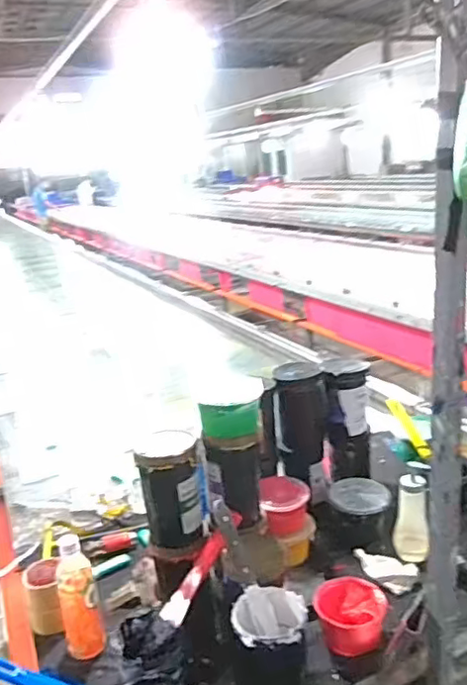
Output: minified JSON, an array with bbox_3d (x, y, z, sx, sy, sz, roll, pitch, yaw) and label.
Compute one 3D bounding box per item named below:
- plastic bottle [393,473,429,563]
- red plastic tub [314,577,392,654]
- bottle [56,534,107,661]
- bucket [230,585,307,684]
[{"bbox_3d":[0.342,0.341,1.149,0.059,0.166,0.063,-1,17,15],"label":"plastic bottle"},{"bbox_3d":[0.197,0.452,0.993,0.112,0.062,0.122,-5,17,2],"label":"red plastic tub"},{"bbox_3d":[-0.265,0.433,1.006,0.066,0.205,0.059,-11,18,-19],"label":"bottle"},{"bbox_3d":[0.057,0.460,0.874,0.099,0.162,0.099,-5,17,2],"label":"bucket"}]

